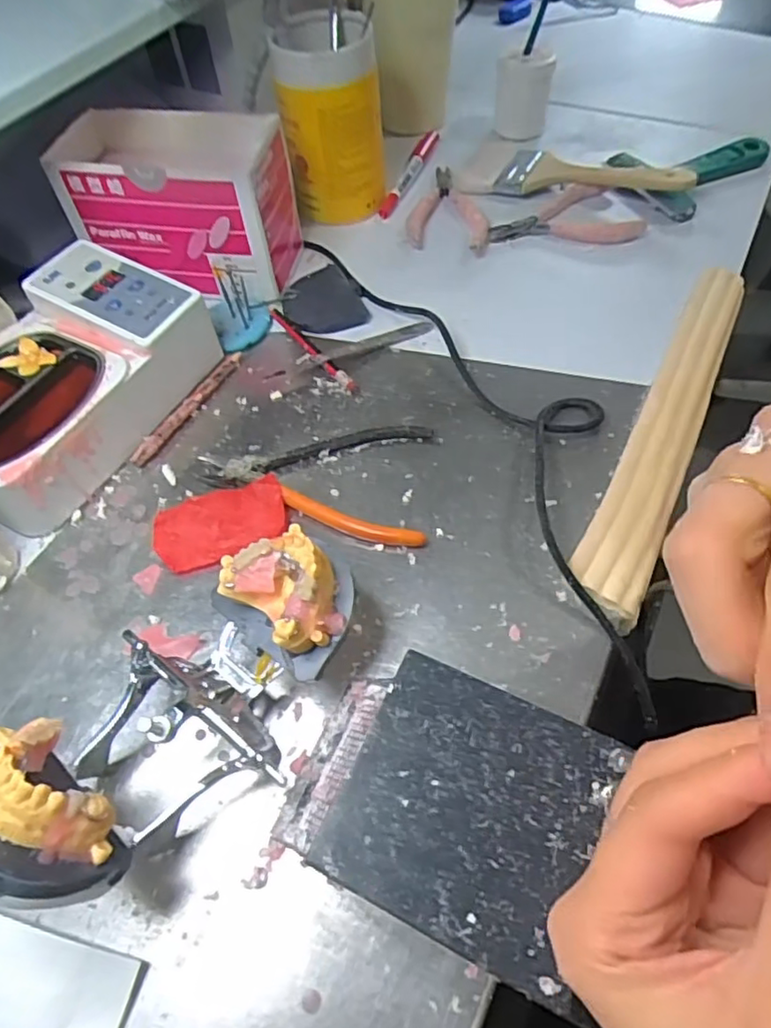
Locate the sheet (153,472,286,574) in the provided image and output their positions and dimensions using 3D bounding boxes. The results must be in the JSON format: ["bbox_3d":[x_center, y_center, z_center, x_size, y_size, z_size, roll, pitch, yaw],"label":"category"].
[{"bbox_3d":[-0.101,0.005,0.377,0.078,0.010,0.051,-13,57,-5],"label":"sheet"}]

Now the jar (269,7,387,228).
[{"bbox_3d":[-0.044,-0.328,0.521,0.080,0.134,0.075,-4,56,0],"label":"jar"}]

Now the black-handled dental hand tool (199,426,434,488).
[{"bbox_3d":[-0.044,-0.040,0.407,0.151,0.008,0.027,-10,57,-4],"label":"black-handled dental hand tool"}]

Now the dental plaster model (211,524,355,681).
[{"bbox_3d":[-0.044,0.036,0.296,0.061,0.037,0.055,32,64,22],"label":"dental plaster model"}]

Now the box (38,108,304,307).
[{"bbox_3d":[-0.157,-0.241,0.487,0.162,0.104,0.098,9,58,9],"label":"box"}]

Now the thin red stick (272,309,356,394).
[{"bbox_3d":[-0.057,-0.125,0.464,0.008,0.008,0.116,-32,61,-17],"label":"thin red stick"}]

